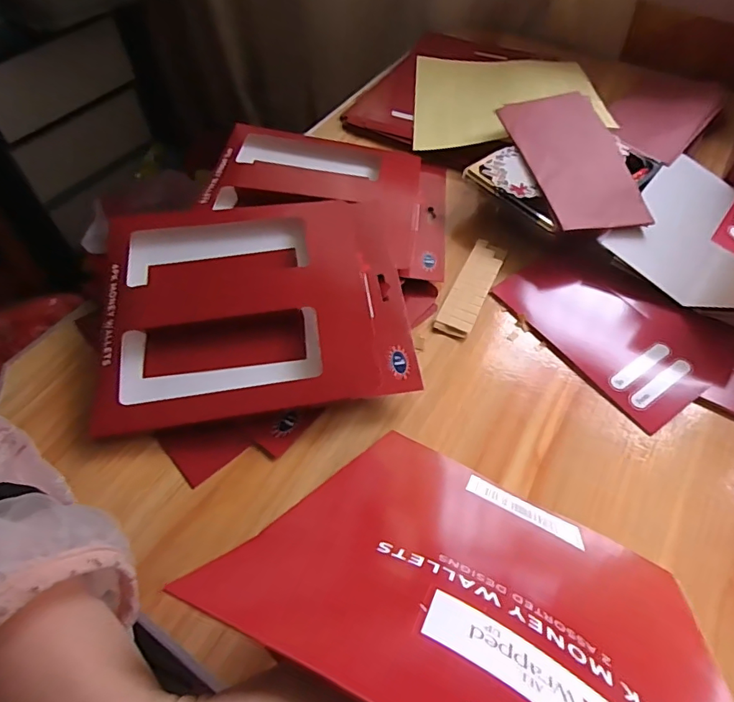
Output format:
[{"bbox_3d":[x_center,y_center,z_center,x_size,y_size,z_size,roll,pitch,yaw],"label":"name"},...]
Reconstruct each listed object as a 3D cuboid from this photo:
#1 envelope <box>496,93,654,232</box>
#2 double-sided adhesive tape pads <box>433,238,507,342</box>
[{"bbox_3d":[0.200,-0.186,0.475,0.099,0.009,0.178,-5,61,-6],"label":"envelope"},{"bbox_3d":[0.095,-0.059,0.439,0.031,0.004,0.113,23,59,15],"label":"double-sided adhesive tape pads"}]

